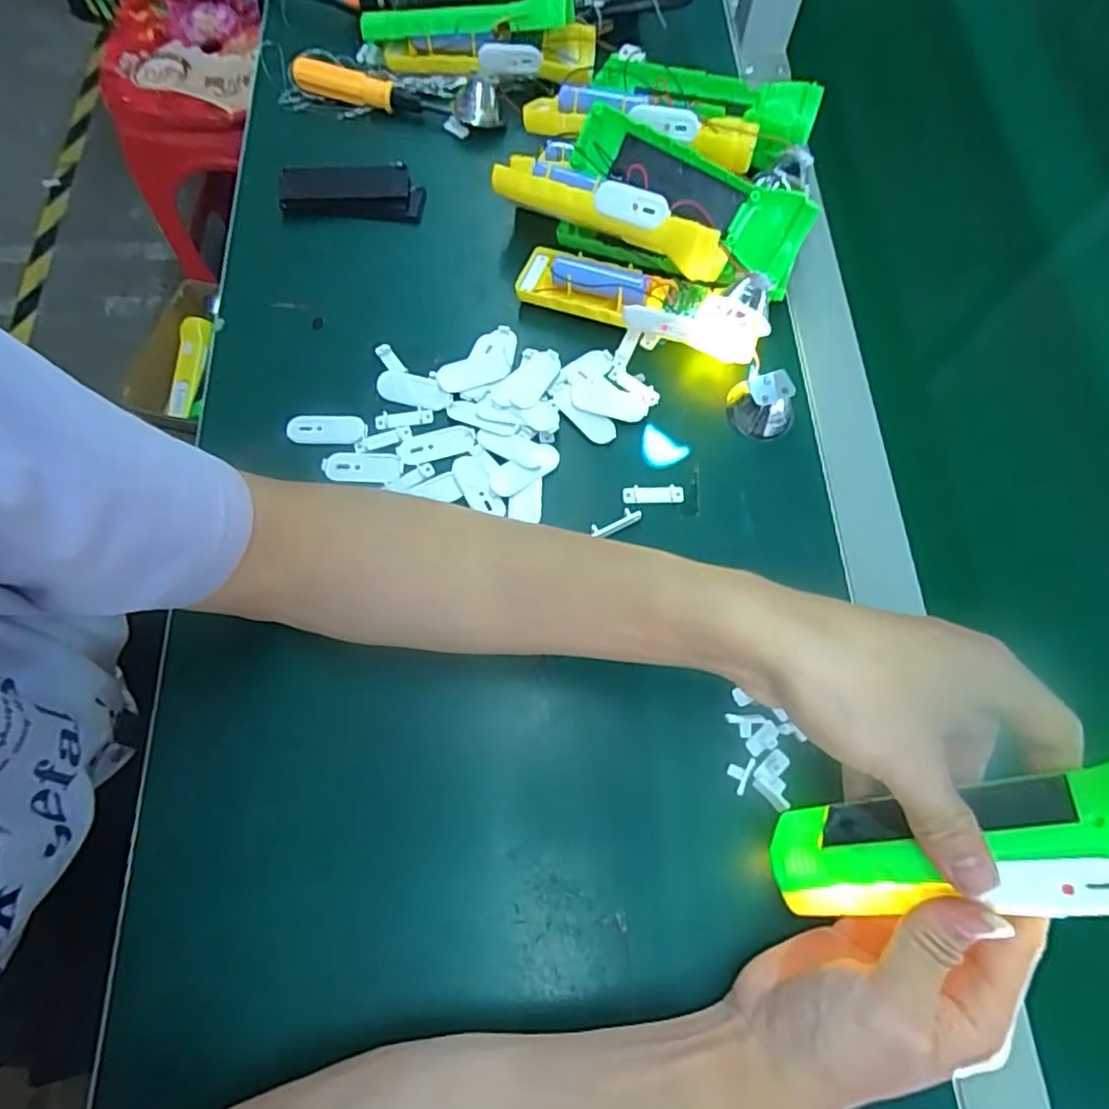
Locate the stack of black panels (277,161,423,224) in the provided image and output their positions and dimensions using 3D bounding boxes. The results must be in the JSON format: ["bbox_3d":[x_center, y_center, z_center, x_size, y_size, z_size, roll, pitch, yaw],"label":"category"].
[{"bbox_3d":[-0.148,-0.266,0.460,0.101,0.013,0.040,2,69,-1],"label":"stack of black panels"}]

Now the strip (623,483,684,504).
[{"bbox_3d":[0.061,-0.037,0.388,0.037,0.004,0.012,-5,70,-4],"label":"strip"}]

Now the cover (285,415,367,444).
[{"bbox_3d":[-0.145,-0.080,0.399,0.049,0.005,0.019,-5,70,-4],"label":"cover"}]

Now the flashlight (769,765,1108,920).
[{"bbox_3d":[0.176,0.109,0.239,0.184,0.062,0.050,-19,67,28],"label":"flashlight"}]

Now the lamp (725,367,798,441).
[{"bbox_3d":[0.132,-0.096,0.398,0.041,0.032,0.033,28,71,8],"label":"lamp"}]

